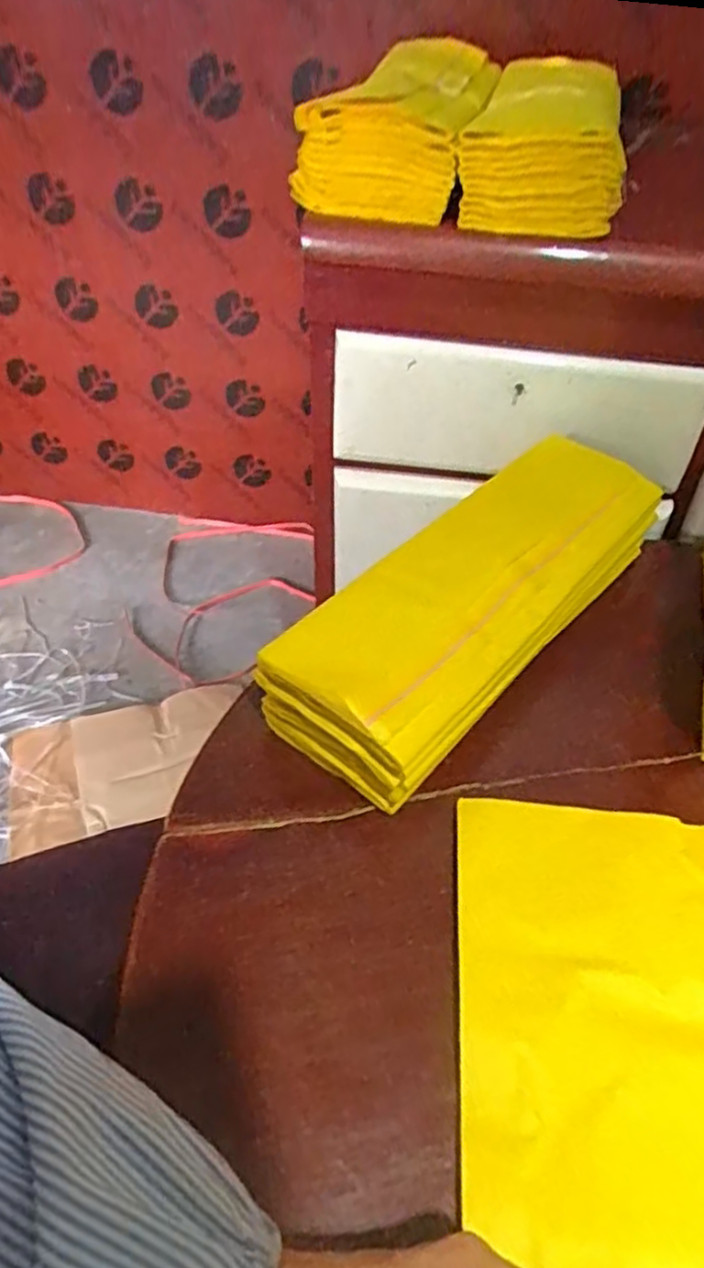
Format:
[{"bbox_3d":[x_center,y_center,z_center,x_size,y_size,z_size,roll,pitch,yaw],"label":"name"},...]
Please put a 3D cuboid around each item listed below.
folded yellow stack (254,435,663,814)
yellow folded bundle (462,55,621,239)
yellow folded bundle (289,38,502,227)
[{"bbox_3d":[0.100,-0.028,0.540,0.117,0.085,0.357,34,55,27],"label":"folded yellow stack"},{"bbox_3d":[0.157,-0.389,0.589,0.115,0.067,0.186,11,48,10],"label":"yellow folded bundle"},{"bbox_3d":[0.051,-0.468,0.656,0.125,0.072,0.351,10,48,9],"label":"yellow folded bundle"}]

